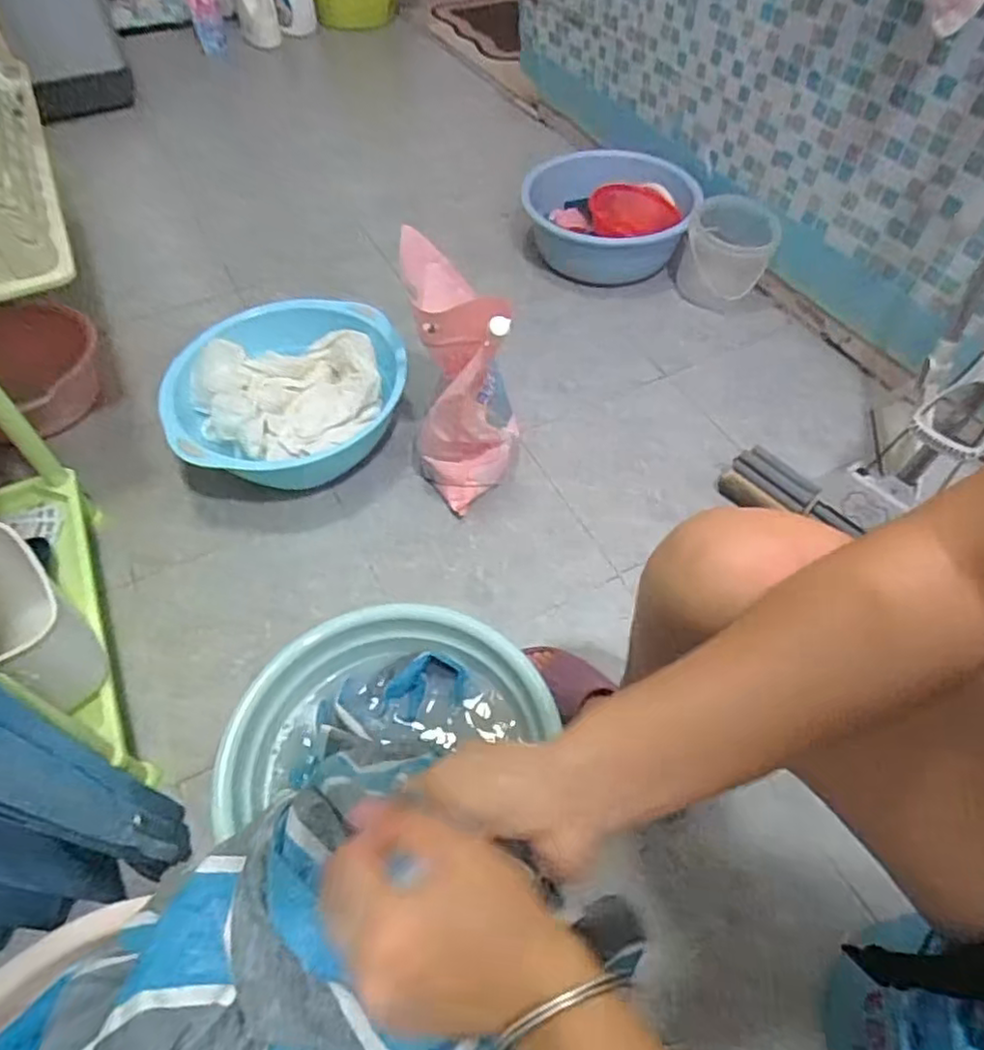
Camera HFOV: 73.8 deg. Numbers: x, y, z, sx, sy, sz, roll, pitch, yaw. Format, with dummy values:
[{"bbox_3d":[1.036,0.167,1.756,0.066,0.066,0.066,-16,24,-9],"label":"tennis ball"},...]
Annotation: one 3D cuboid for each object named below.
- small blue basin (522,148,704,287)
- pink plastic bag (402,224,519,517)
[{"bbox_3d":[0.249,-0.618,1.322,0.336,0.132,0.319,0,54,0],"label":"small blue basin"},{"bbox_3d":[-0.038,-0.197,0.916,0.146,0.310,0.215,-2,54,-2],"label":"pink plastic bag"}]

